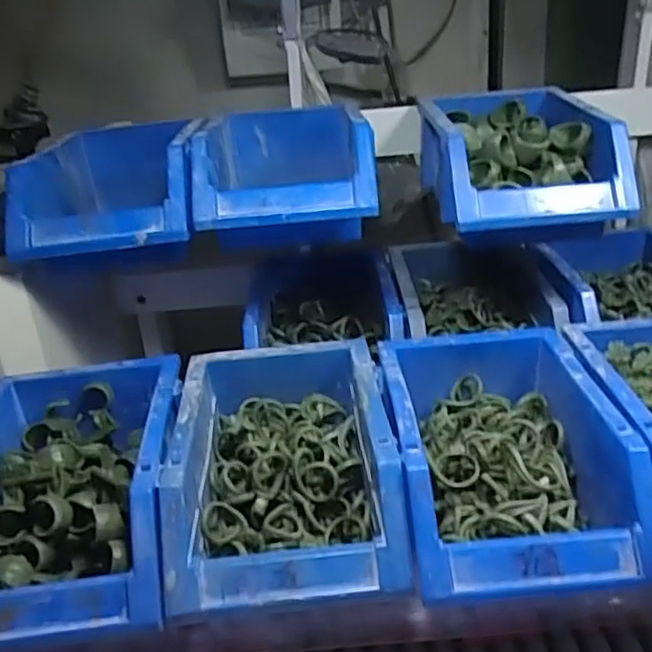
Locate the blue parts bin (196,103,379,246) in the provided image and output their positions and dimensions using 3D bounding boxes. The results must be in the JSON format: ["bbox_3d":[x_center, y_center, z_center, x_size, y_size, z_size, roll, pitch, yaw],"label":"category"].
[{"bbox_3d":[-0.030,-0.114,0.518,0.125,0.085,0.190,-6,24,-1],"label":"blue parts bin"}]

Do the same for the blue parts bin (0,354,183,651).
[{"bbox_3d":[-0.149,0.093,0.389,0.122,0.070,0.175,-7,24,-2],"label":"blue parts bin"}]

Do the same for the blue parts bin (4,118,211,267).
[{"bbox_3d":[-0.160,-0.109,0.516,0.124,0.064,0.196,-7,24,-4],"label":"blue parts bin"}]

